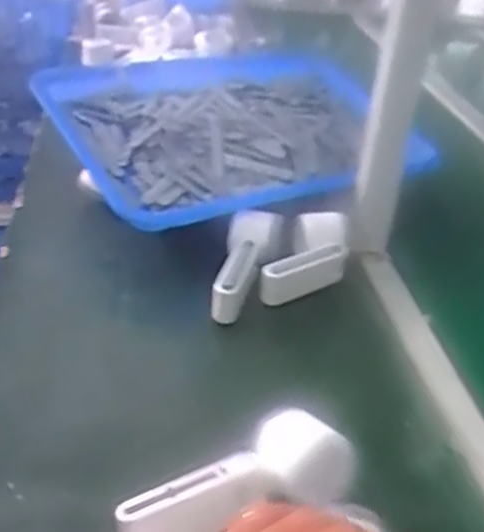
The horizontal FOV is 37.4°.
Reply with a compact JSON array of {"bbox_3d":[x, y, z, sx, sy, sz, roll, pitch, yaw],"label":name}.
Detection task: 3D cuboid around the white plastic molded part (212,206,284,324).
[{"bbox_3d":[0.000,-0.006,0.718,0.046,0.039,0.144,13,47,12],"label":"white plastic molded part"}]

